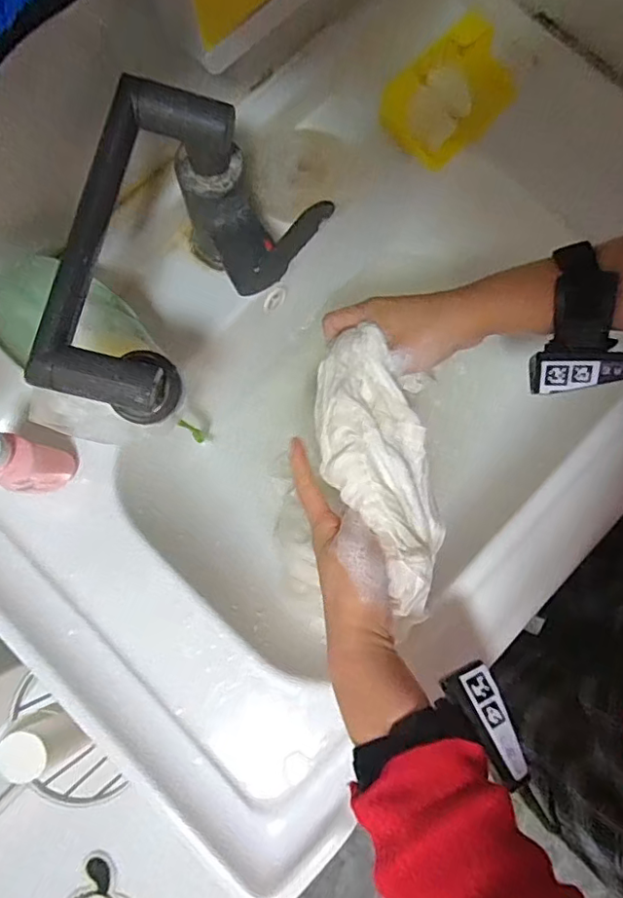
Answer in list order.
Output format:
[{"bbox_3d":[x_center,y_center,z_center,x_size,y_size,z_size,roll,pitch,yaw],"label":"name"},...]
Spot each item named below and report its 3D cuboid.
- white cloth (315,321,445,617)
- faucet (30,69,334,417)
[{"bbox_3d":[0.052,0.011,0.395,0.081,0.042,0.208,-14,84,-2],"label":"white cloth"},{"bbox_3d":[-0.096,-0.115,0.362,0.124,0.107,0.200,34,82,6],"label":"faucet"}]

